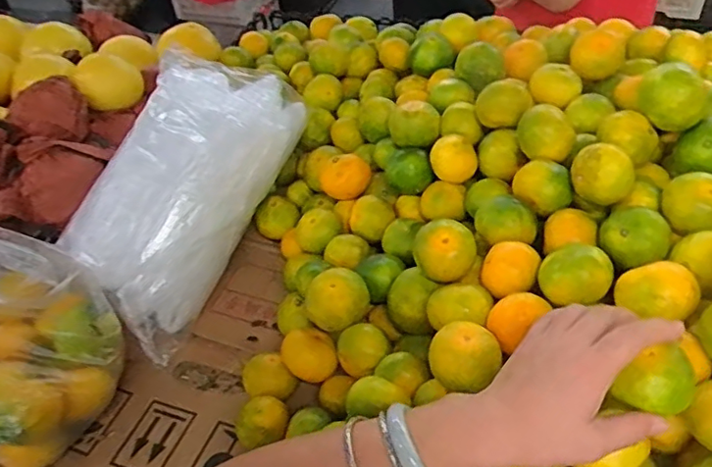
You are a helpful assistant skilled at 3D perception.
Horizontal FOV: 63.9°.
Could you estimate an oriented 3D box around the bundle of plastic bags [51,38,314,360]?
[{"bbox_3d":[-0.204,-0.050,0.653,0.184,0.064,0.345,26,74,-7],"label":"bundle of plastic bags"}]

